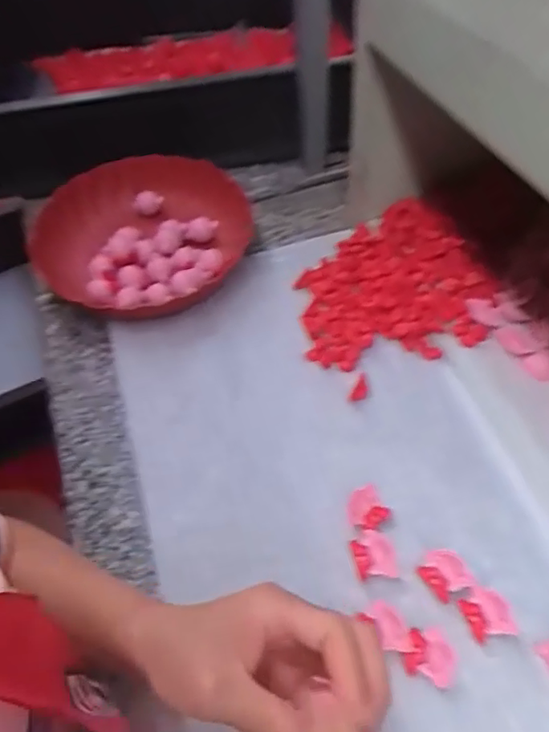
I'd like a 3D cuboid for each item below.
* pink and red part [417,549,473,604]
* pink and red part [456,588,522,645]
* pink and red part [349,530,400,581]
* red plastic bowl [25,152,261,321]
[{"bbox_3d":[0.129,0.158,0.441,0.032,0.010,0.033,-32,56,-18],"label":"pink and red part"},{"bbox_3d":[0.154,0.181,0.423,0.030,0.011,0.032,-15,52,-6],"label":"pink and red part"},{"bbox_3d":[0.077,0.146,0.451,0.032,0.007,0.036,-13,52,-4],"label":"pink and red part"},{"bbox_3d":[-0.177,-0.155,0.698,0.258,0.064,0.258,-3,52,4],"label":"red plastic bowl"}]

